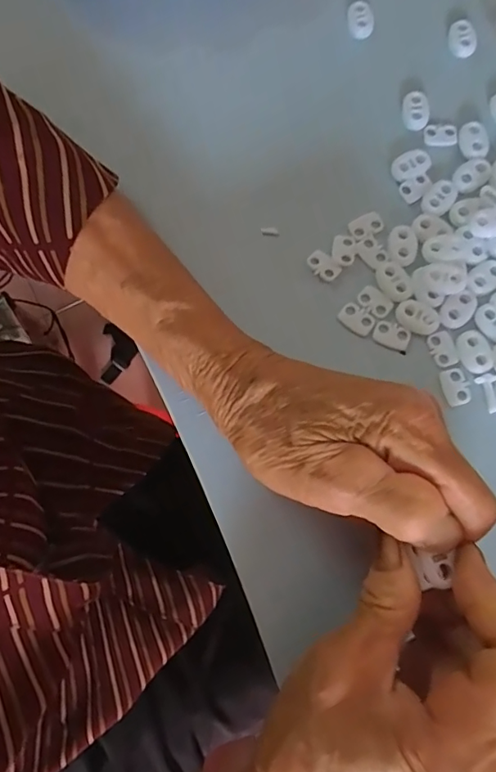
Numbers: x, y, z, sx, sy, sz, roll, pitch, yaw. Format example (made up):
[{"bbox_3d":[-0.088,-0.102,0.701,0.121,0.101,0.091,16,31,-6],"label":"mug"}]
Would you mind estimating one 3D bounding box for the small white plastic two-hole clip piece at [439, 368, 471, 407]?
[{"bbox_3d":[0.103,0.000,0.254,0.013,0.004,0.018,-14,77,0],"label":"small white plastic two-hole clip piece"}]

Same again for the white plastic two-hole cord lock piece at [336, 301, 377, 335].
[{"bbox_3d":[0.056,-0.035,0.264,0.018,0.004,0.012,37,82,10],"label":"white plastic two-hole cord lock piece"}]

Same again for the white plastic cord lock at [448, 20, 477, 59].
[{"bbox_3d":[0.122,-0.197,0.292,0.014,0.008,0.019,-5,77,2],"label":"white plastic cord lock"}]

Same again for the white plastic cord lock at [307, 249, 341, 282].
[{"bbox_3d":[0.040,-0.063,0.270,0.018,0.004,0.012,39,82,11],"label":"white plastic cord lock"}]

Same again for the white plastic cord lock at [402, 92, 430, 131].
[{"bbox_3d":[0.093,-0.153,0.284,0.014,0.004,0.022,-1,77,3],"label":"white plastic cord lock"}]

